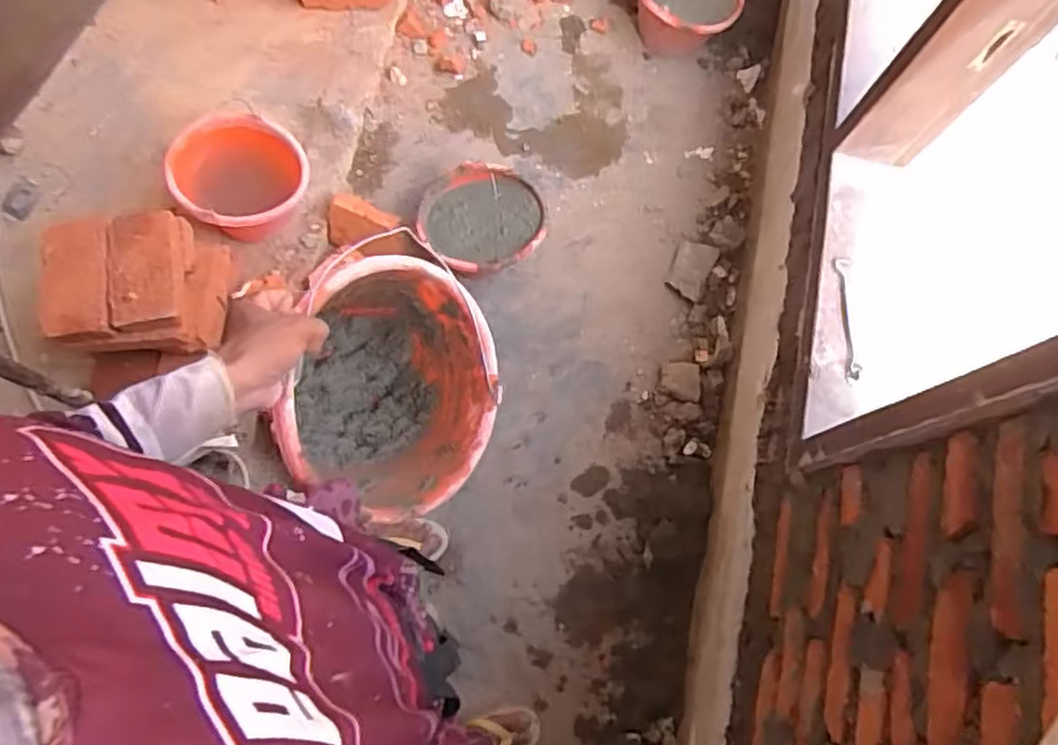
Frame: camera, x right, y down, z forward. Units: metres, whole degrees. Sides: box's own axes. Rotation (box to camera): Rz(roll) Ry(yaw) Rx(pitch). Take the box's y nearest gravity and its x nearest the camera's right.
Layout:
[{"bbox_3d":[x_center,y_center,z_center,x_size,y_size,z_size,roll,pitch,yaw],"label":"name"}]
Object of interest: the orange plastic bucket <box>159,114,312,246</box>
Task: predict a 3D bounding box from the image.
[{"bbox_3d":[-0.555,-0.369,1.425,0.253,0.164,0.238,-18,76,-8],"label":"orange plastic bucket"}]

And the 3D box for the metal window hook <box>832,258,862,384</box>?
[{"bbox_3d":[0.496,-0.085,1.119,0.026,0.020,0.205,3,75,-1],"label":"metal window hook"}]

